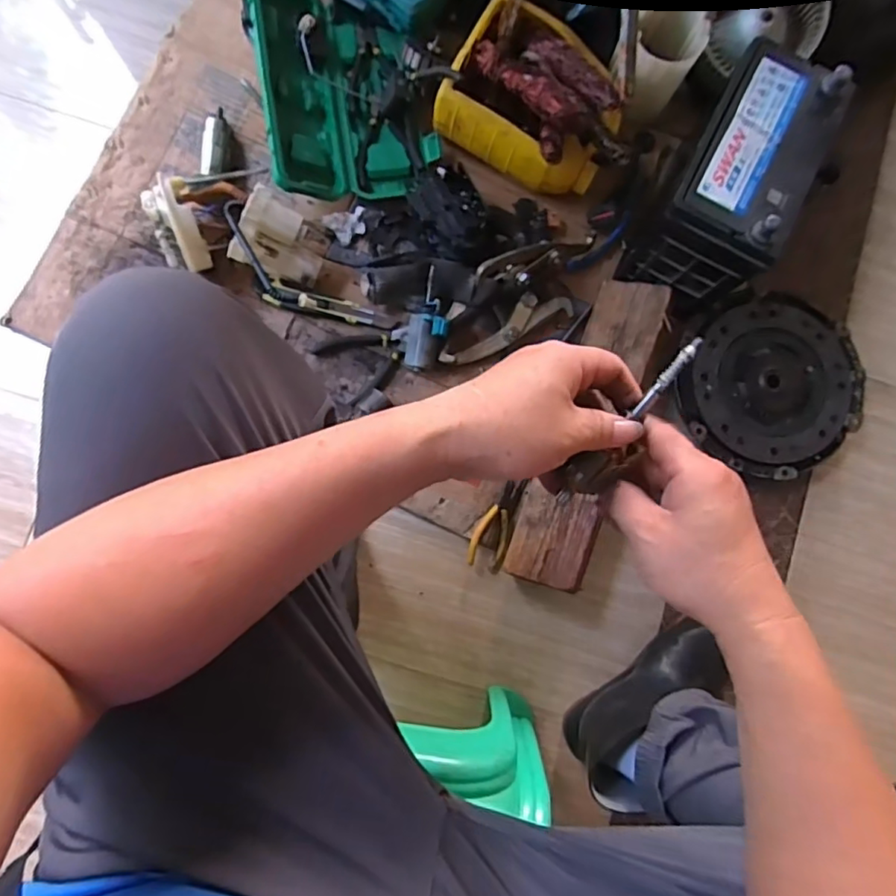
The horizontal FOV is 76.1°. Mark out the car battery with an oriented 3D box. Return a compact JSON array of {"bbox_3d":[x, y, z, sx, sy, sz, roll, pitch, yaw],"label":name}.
[{"bbox_3d":[0.331,-0.309,0.685,0.124,0.171,0.236,28,83,1],"label":"car battery"}]

